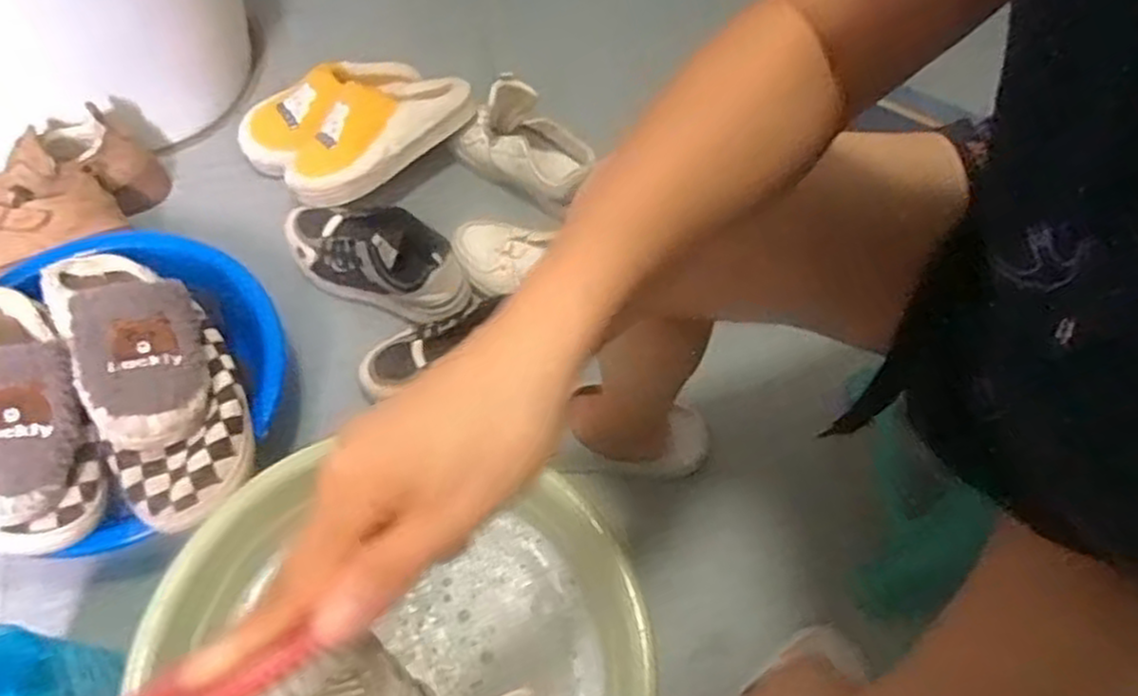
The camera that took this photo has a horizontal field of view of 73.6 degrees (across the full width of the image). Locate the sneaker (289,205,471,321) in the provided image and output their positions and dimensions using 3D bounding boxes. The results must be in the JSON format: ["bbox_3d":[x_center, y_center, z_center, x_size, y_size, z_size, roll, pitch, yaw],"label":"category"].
[{"bbox_3d":[-0.228,-0.111,0.887,0.230,0.087,0.094,24,63,9],"label":"sneaker"}]

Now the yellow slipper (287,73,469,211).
[{"bbox_3d":[-0.237,-0.270,0.936,0.244,0.059,0.103,-39,70,-20],"label":"yellow slipper"}]

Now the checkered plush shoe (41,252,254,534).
[{"bbox_3d":[-0.396,0.017,0.719,0.123,0.103,0.307,-26,67,-16],"label":"checkered plush shoe"}]

